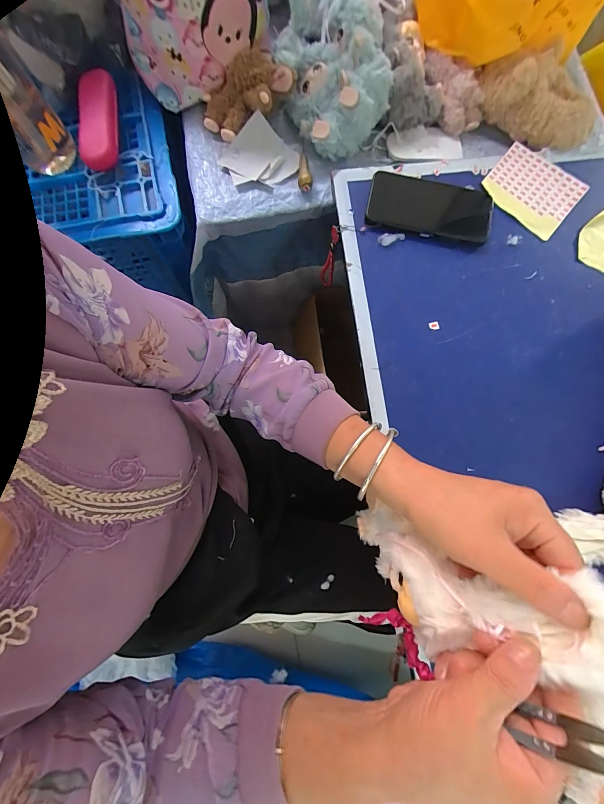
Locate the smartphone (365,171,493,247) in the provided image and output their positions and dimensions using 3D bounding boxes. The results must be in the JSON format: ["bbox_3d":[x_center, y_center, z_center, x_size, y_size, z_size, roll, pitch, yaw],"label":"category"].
[{"bbox_3d":[0.175,-0.266,0.448,0.168,0.007,0.085,10,84,-4],"label":"smartphone"}]

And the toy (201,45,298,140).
[{"bbox_3d":[-0.080,-0.440,0.469,0.130,0.053,0.087,-32,83,-5],"label":"toy"}]

